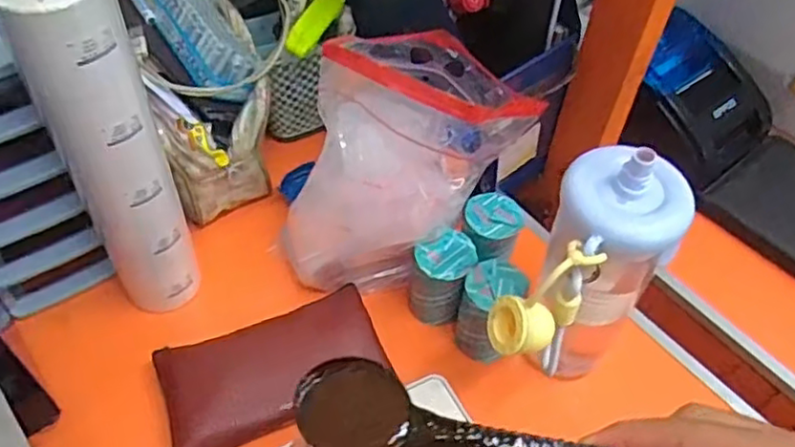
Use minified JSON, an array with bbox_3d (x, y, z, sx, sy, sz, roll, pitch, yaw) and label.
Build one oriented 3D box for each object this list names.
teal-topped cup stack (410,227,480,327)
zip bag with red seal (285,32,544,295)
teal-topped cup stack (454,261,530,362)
[{"bbox_3d":[0.036,0.047,0.573,0.048,0.097,0.044,14,53,8],"label":"teal-topped cup stack"},{"bbox_3d":[0.004,-0.045,0.555,0.192,0.215,0.102,-22,57,-19],"label":"zip bag with red seal"},{"bbox_3d":[0.075,0.075,0.564,0.046,0.090,0.049,30,56,19],"label":"teal-topped cup stack"}]

